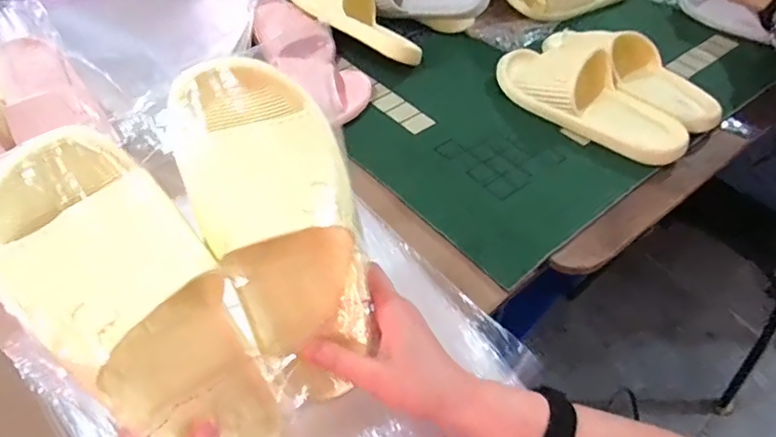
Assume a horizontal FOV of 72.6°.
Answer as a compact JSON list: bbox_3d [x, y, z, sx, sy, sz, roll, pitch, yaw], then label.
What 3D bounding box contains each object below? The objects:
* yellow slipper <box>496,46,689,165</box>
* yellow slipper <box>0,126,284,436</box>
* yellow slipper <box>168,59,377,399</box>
[{"bbox_3d":[0.261,-0.166,0.694,0.118,0.057,0.273,-33,56,-23],"label":"yellow slipper"},{"bbox_3d":[-0.143,0.063,0.327,0.099,0.240,0.055,-39,25,-29],"label":"yellow slipper"},{"bbox_3d":[-0.065,0.015,0.360,0.097,0.239,0.058,-22,20,-18],"label":"yellow slipper"}]

